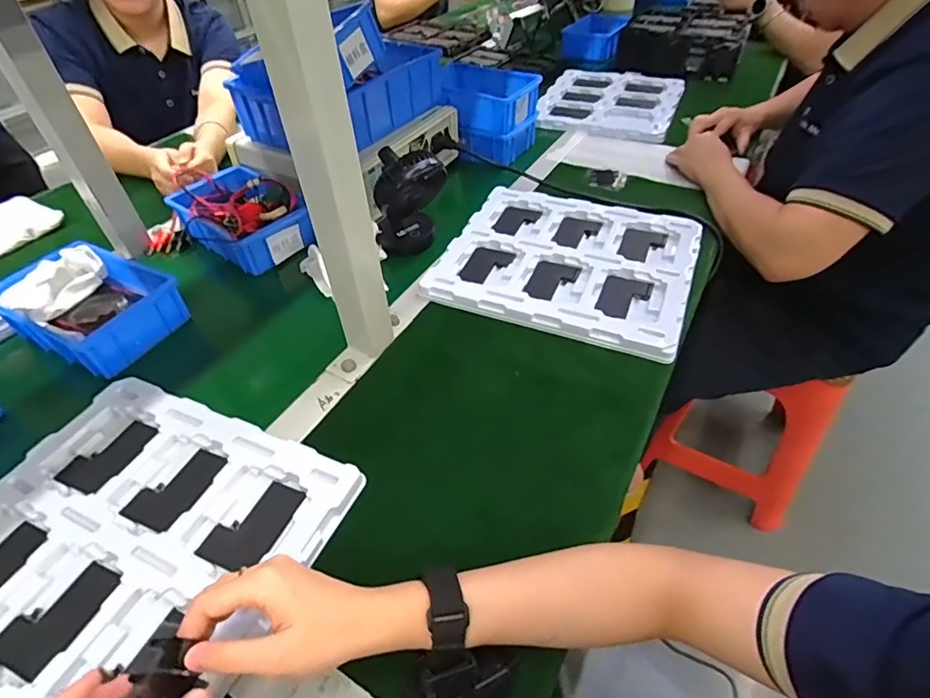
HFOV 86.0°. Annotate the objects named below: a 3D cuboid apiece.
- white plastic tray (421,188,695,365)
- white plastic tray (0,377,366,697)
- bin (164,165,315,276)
[{"bbox_3d":[0.134,-0.122,0.660,0.314,0.026,0.263,18,49,20],"label":"white plastic tray"},{"bbox_3d":[-0.285,0.163,0.417,0.304,0.018,0.266,16,49,18],"label":"white plastic tray"},{"bbox_3d":[-0.323,-0.192,0.726,0.190,0.068,0.124,30,55,28],"label":"bin"}]

